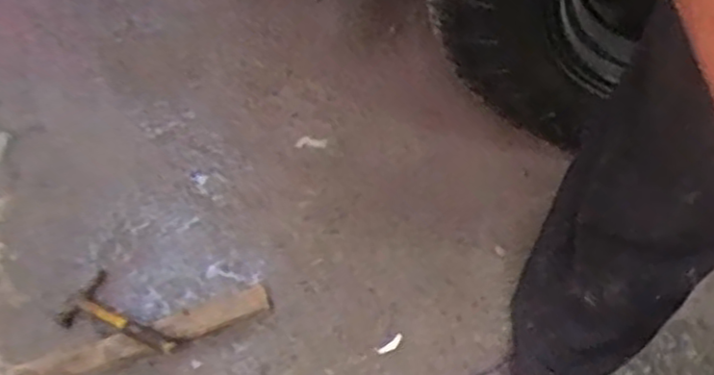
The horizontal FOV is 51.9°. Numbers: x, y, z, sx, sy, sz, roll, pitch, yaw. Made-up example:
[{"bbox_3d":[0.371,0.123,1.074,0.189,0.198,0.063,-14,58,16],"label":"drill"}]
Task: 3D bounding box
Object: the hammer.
[{"bbox_3d":[-0.374,0.209,1.169,0.266,0.028,0.105,16,53,34],"label":"hammer"}]

